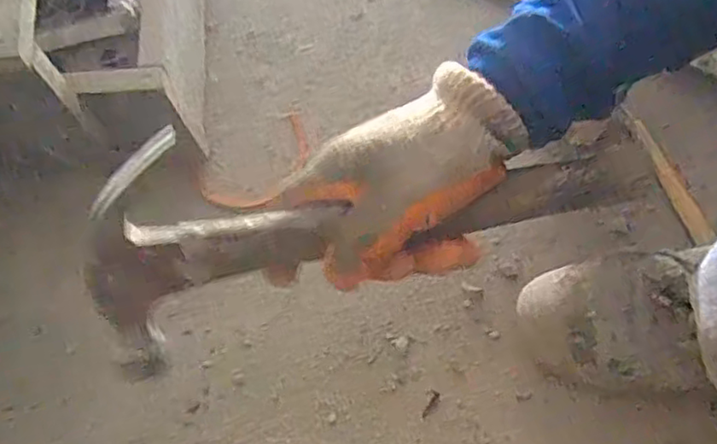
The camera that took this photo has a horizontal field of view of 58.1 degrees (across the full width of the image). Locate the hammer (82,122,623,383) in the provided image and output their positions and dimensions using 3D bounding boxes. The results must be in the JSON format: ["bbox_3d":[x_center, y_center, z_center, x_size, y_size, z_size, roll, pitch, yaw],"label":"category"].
[{"bbox_3d":[0.002,-0.014,0.359,0.299,0.032,0.109,-17,109,-8],"label":"hammer"}]

